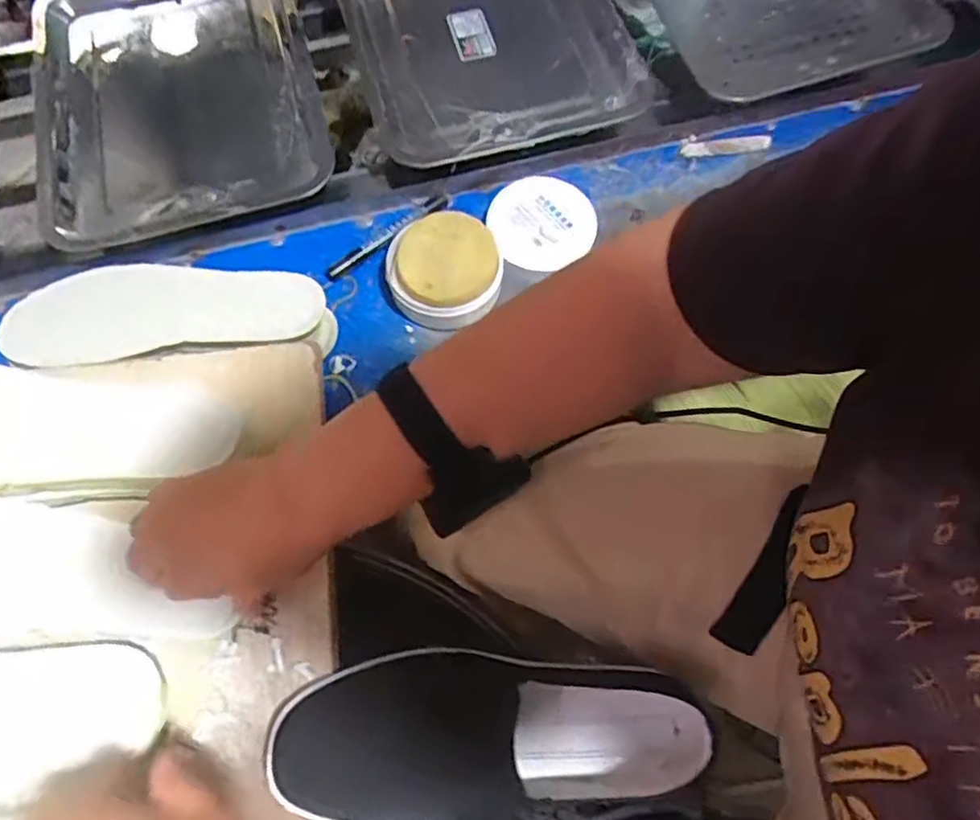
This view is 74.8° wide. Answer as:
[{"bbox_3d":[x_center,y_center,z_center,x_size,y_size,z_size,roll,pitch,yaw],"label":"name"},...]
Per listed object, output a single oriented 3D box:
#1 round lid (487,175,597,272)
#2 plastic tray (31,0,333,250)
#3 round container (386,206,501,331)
[{"bbox_3d":[0.051,-0.184,0.618,0.106,0.017,0.087,-29,83,-11],"label":"round lid"},{"bbox_3d":[-0.316,-0.327,0.648,0.261,0.036,0.348,-15,67,-6],"label":"plastic tray"},{"bbox_3d":[-0.043,-0.129,0.588,0.102,0.051,0.098,0,66,0],"label":"round container"}]

